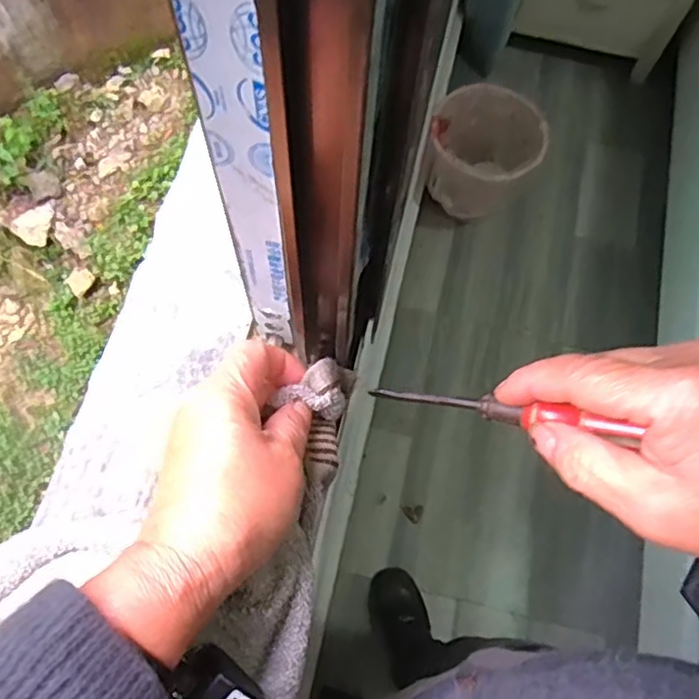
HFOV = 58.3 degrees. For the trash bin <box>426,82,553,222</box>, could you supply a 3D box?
[{"bbox_3d":[0.293,-0.431,1.392,0.241,0.197,0.283,11,68,2],"label":"trash bin"}]

